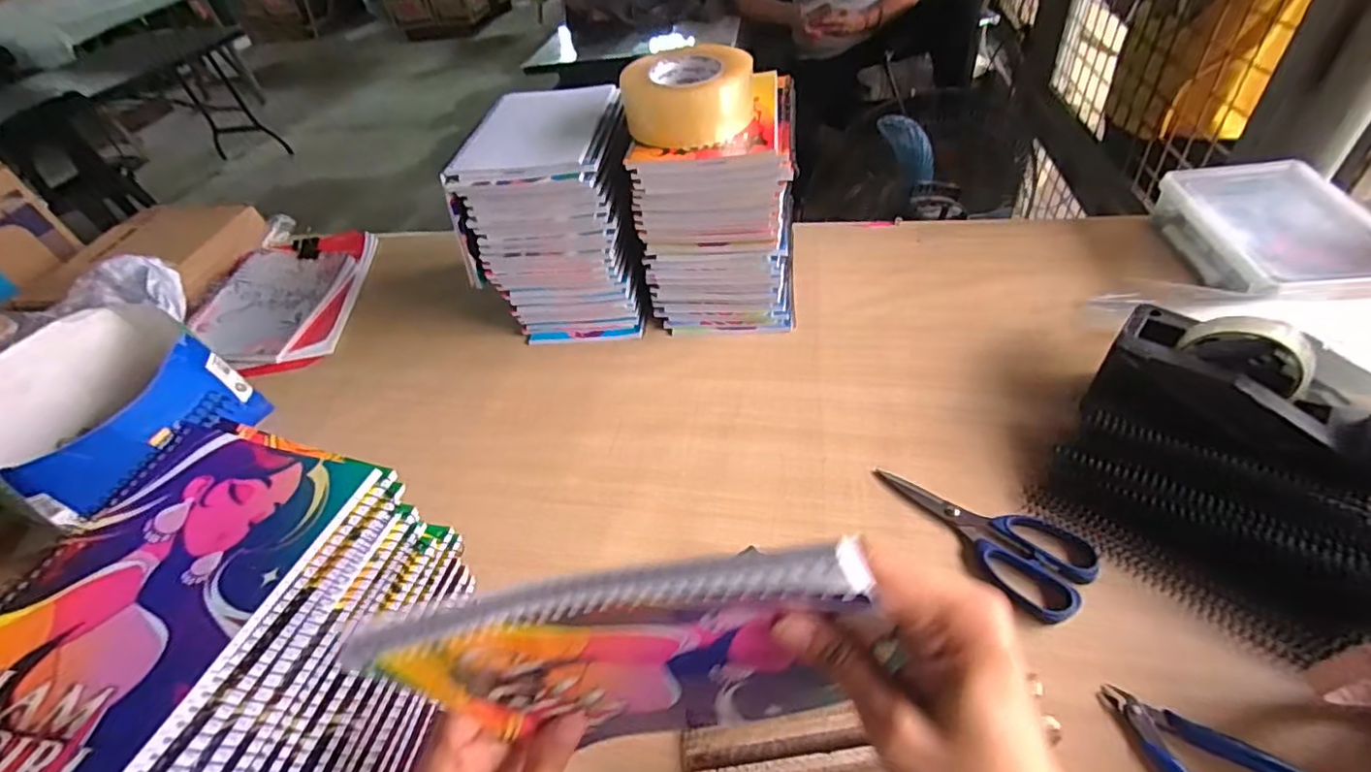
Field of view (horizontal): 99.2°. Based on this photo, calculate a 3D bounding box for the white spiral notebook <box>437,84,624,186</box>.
[{"bbox_3d":[-0.159,-0.293,0.658,0.163,0.015,0.195,-2,48,10],"label":"white spiral notebook"}]

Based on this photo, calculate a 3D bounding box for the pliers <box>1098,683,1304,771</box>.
[{"bbox_3d":[0.322,0.234,0.359,0.085,0.011,0.118,-31,49,-19],"label":"pliers"}]

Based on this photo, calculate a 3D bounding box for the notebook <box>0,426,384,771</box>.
[{"bbox_3d":[-0.267,0.103,0.286,0.141,0.013,0.202,8,48,18],"label":"notebook"}]

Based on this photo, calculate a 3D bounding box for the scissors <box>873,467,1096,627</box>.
[{"bbox_3d":[0.241,0.117,0.486,0.079,0.009,0.170,-38,52,-24],"label":"scissors"}]

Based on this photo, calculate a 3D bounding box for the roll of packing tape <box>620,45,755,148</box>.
[{"bbox_3d":[0.002,-0.294,0.592,0.132,0.055,0.124,-5,46,5],"label":"roll of packing tape"}]

